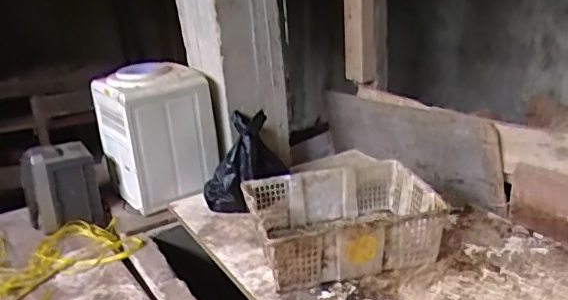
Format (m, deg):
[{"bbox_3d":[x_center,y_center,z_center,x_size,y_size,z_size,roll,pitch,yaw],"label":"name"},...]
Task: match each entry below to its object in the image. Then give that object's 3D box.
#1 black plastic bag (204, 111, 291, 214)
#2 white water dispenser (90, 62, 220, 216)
[{"bbox_3d":[-0.115,0.040,1.609,0.217,0.254,0.124,-12,23,-18],"label":"black plastic bag"},{"bbox_3d":[-0.382,-0.040,1.724,0.285,0.374,0.257,-16,25,-26],"label":"white water dispenser"}]

